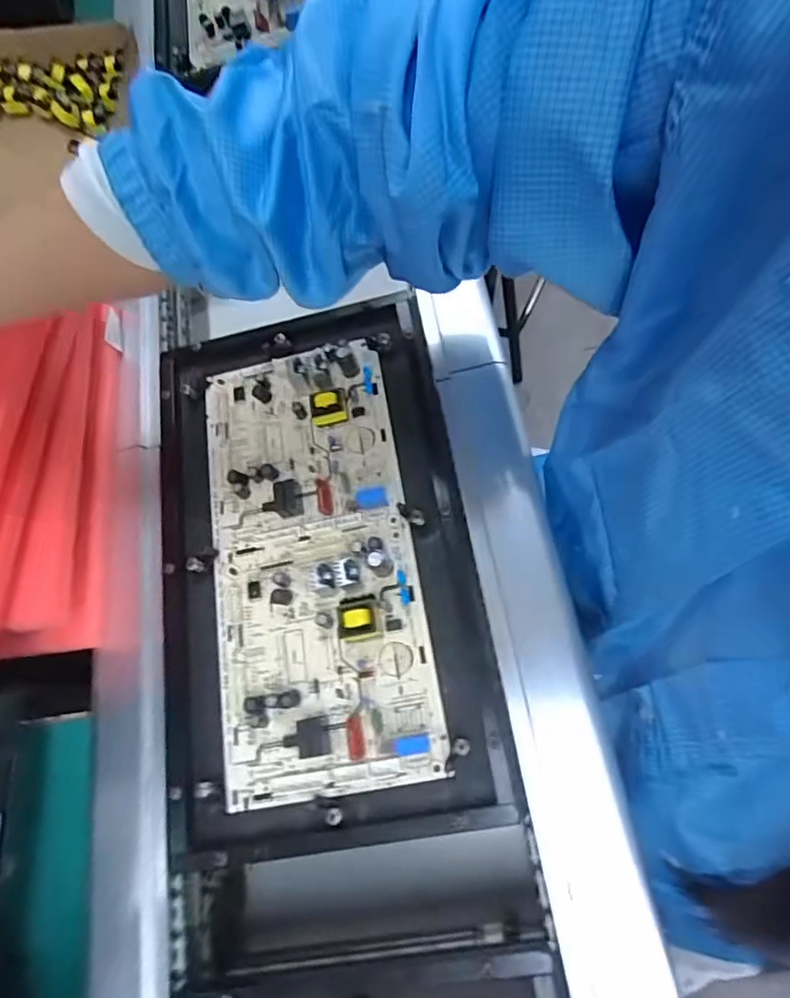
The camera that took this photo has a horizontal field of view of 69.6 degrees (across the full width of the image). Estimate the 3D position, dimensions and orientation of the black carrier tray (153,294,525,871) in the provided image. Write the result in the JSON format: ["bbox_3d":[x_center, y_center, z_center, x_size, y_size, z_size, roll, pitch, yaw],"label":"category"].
[{"bbox_3d":[-0.052,0.025,0.358,0.186,0.030,0.329,-12,68,6],"label":"black carrier tray"}]

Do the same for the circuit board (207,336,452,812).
[{"bbox_3d":[-0.055,0.028,0.356,0.126,0.028,0.281,-12,68,6],"label":"circuit board"}]

